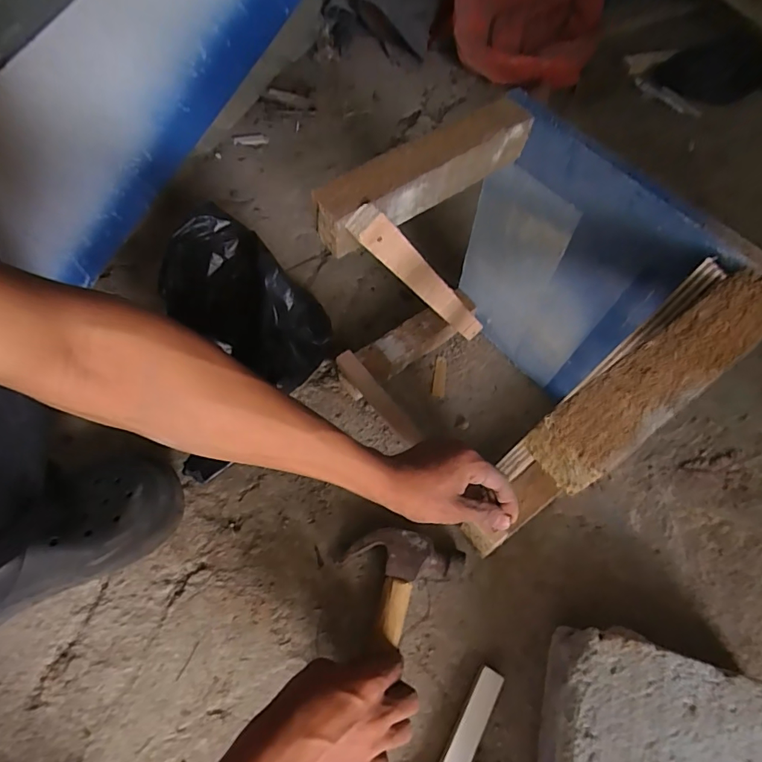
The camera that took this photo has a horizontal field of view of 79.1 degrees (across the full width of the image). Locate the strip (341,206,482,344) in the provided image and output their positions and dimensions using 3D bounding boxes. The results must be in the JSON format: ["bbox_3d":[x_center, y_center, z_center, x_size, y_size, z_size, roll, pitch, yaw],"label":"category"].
[{"bbox_3d":[0.055,-0.091,0.473,0.027,0.321,0.016,-47,65,11],"label":"strip"}]

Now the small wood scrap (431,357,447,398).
[{"bbox_3d":[0.076,-0.007,0.599,0.015,0.004,0.061,7,60,5],"label":"small wood scrap"}]

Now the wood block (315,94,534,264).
[{"bbox_3d":[0.037,-0.170,0.377,0.202,0.041,0.044,-35,66,-18],"label":"wood block"}]

